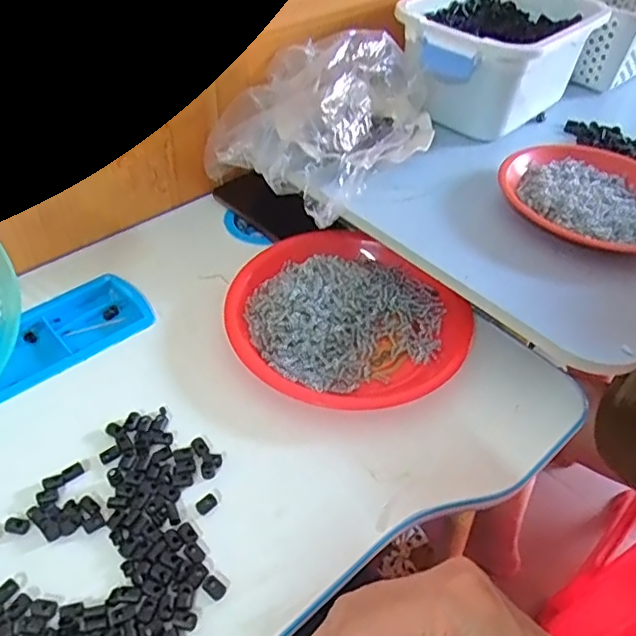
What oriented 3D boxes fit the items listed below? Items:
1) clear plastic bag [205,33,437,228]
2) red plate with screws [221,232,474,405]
[{"bbox_3d":[0.020,-0.234,0.640,0.188,0.104,0.247,35,54,26],"label":"clear plastic bag"},{"bbox_3d":[0.020,-0.006,0.547,0.213,0.031,0.188,34,53,25],"label":"red plate with screws"}]

